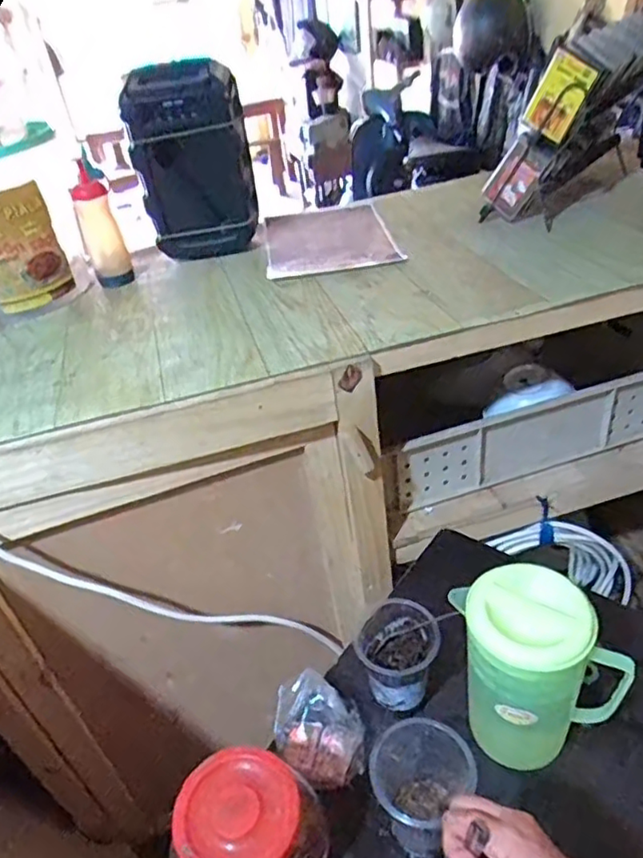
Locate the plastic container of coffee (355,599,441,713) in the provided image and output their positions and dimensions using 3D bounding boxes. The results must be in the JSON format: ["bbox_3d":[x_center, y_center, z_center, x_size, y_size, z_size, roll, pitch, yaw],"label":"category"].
[{"bbox_3d":[0.082,0.241,0.666,0.083,0.082,0.083,-3,38,6],"label":"plastic container of coffee"}]

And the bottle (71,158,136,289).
[{"bbox_3d":[-0.352,-0.322,0.991,0.054,0.181,0.051,-31,43,-28],"label":"bottle"}]

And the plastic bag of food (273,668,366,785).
[{"bbox_3d":[-0.001,0.320,0.661,0.103,0.046,0.082,18,45,29],"label":"plastic bag of food"}]

